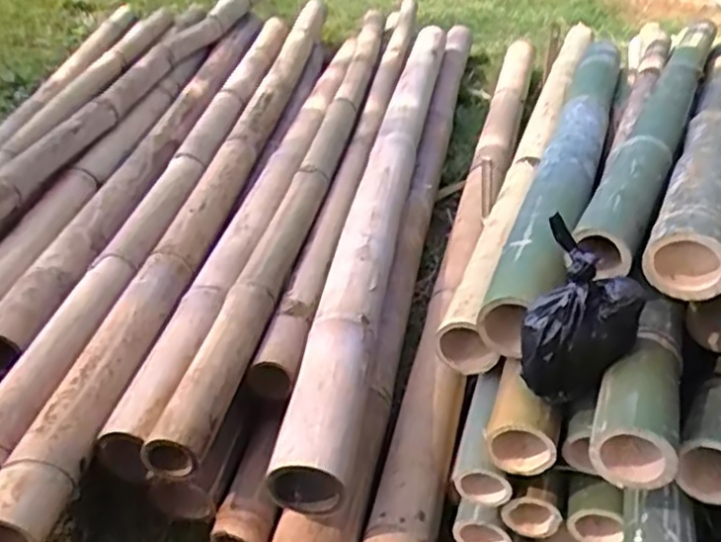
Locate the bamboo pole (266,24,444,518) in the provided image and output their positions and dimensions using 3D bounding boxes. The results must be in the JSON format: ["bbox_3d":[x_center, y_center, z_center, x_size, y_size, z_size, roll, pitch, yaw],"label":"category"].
[{"bbox_3d":[0.051,-0.174,1.238,0.083,0.093,1.357,9,32,5],"label":"bamboo pole"}]

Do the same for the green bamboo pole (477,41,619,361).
[{"bbox_3d":[0.292,-0.162,0.982,0.084,0.090,0.844,16,34,16],"label":"green bamboo pole"}]

